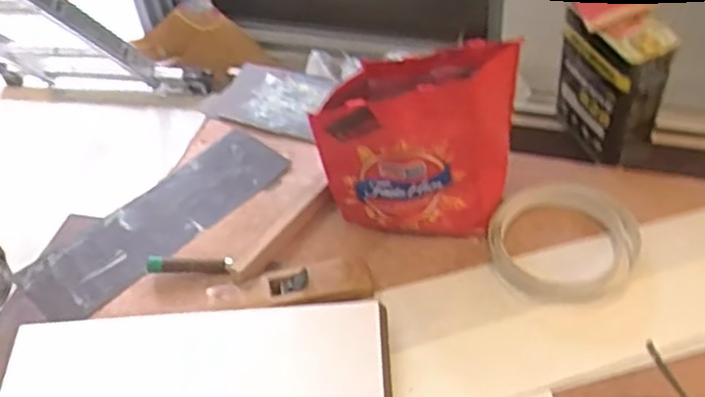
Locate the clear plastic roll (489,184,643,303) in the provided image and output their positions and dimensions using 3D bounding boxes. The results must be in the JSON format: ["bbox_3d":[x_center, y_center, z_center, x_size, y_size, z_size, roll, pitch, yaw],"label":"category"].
[{"bbox_3d":[0.310,0.050,1.054,0.207,0.025,0.244,-2,46,5],"label":"clear plastic roll"}]

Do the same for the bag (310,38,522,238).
[{"bbox_3d":[0.100,-0.074,1.030,0.266,0.270,0.119,-1,46,5],"label":"bag"}]

